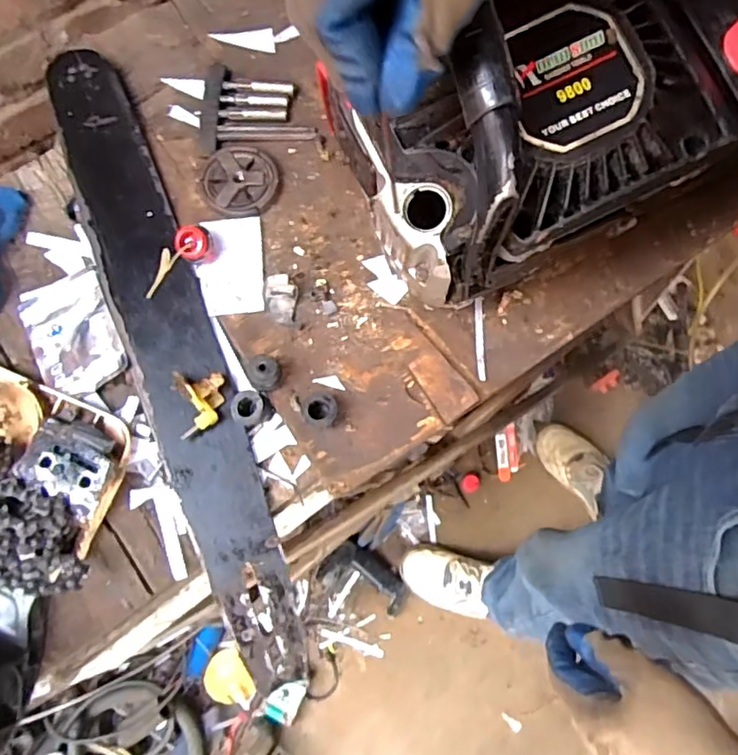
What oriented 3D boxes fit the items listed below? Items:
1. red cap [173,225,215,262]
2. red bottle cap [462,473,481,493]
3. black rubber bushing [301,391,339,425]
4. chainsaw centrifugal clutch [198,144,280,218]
[{"bbox_3d":[-0.138,-0.105,0.464,0.029,0.023,0.022,-31,75,-8],"label":"red cap"},{"bbox_3d":[0.213,0.221,1.227,0.036,0.010,0.040,40,77,12],"label":"red bottle cap"},{"bbox_3d":[-0.036,0.022,0.429,0.026,0.019,0.026,0,73,1],"label":"black rubber bushing"},{"bbox_3d":[-0.109,-0.165,0.489,0.062,0.011,0.068,0,73,1],"label":"chainsaw centrifugal clutch"}]

